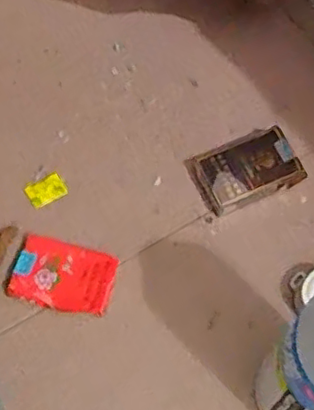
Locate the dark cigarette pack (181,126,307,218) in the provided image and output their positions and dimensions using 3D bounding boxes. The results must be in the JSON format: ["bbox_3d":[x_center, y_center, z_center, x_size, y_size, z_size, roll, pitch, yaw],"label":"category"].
[{"bbox_3d":[0.086,-0.035,0.608,0.099,0.025,0.067,-21,65,-10],"label":"dark cigarette pack"}]

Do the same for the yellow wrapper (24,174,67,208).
[{"bbox_3d":[-0.109,-0.014,0.608,0.036,0.005,0.026,-28,67,-13],"label":"yellow wrapper"}]

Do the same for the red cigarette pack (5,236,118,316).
[{"bbox_3d":[-0.084,0.067,0.557,0.090,0.026,0.059,13,64,7],"label":"red cigarette pack"}]

